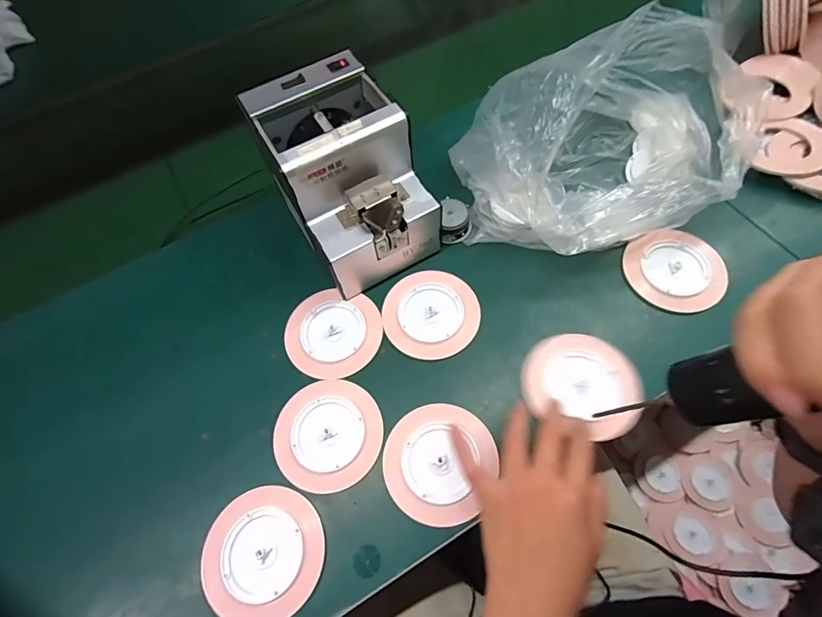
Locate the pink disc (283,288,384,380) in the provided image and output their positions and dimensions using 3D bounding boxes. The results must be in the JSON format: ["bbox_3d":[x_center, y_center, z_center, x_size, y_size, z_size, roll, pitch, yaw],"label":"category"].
[{"bbox_3d":[-0.083,0.025,0.439,0.099,0.004,0.094,-2,62,4],"label":"pink disc"}]

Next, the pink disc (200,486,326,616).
[{"bbox_3d":[-0.126,0.206,0.352,0.100,0.009,0.097,-2,62,4],"label":"pink disc"}]

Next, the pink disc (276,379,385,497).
[{"bbox_3d":[-0.078,0.116,0.392,0.101,0.004,0.098,-2,62,4],"label":"pink disc"}]

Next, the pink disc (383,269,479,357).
[{"bbox_3d":[0.020,0.003,0.441,0.099,0.004,0.096,-2,62,4],"label":"pink disc"}]

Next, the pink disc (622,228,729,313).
[{"bbox_3d":[0.285,-0.041,0.445,0.098,0.016,0.093,-1,66,2],"label":"pink disc"}]

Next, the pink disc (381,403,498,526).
[{"bbox_3d":[0.024,0.134,0.374,0.094,0.008,0.100,-4,58,6],"label":"pink disc"}]

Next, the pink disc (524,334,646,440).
[{"bbox_3d":[0.163,0.067,0.397,0.104,0.019,0.091,21,69,11],"label":"pink disc"}]

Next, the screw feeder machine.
[{"bbox_3d":[-0.065,-0.134,0.436,0.124,0.138,0.176,-28,67,-11],"label":"screw feeder machine"}]

